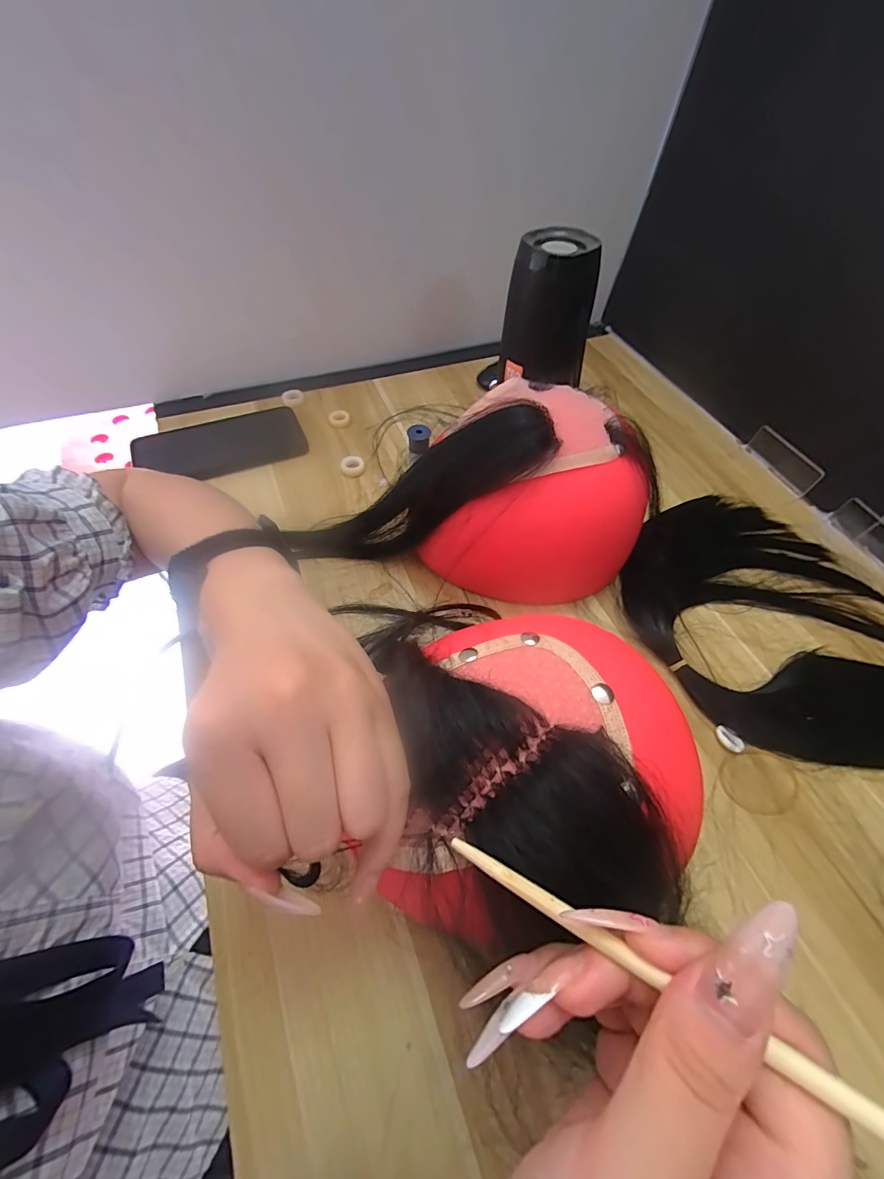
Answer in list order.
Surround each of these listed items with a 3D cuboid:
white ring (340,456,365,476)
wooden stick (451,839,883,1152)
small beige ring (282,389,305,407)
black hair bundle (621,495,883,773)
[{"bbox_3d":[-0.089,-0.123,0.419,0.023,0.009,0.020,-10,59,-8],"label":"white ring"},{"bbox_3d":[0.074,0.110,0.105,0.174,0.004,0.007,12,54,37],"label":"wooden stick"},{"bbox_3d":[-0.169,-0.217,0.474,0.024,0.008,0.022,1,58,-2],"label":"small beige ring"},{"bbox_3d":[0.288,0.042,0.333,0.216,0.010,0.297,-30,63,-19],"label":"black hair bundle"}]

